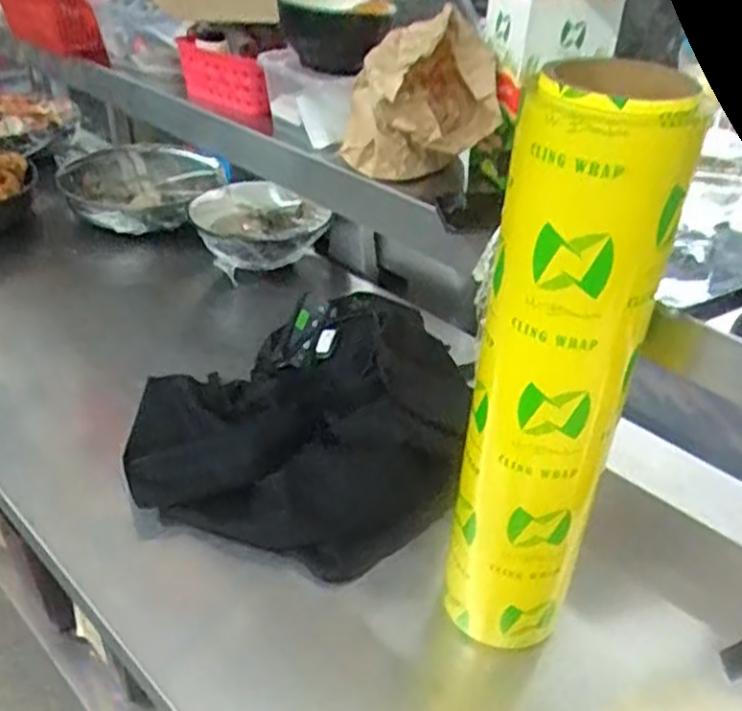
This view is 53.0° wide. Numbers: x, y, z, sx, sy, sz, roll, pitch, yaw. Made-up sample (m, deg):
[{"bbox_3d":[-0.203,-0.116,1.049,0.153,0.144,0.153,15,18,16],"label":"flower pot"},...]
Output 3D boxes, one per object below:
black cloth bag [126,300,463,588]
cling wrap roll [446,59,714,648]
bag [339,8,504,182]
[{"bbox_3d":[-0.084,0.068,0.777,0.328,0.139,0.327,-6,36,-13],"label":"black cloth bag"},{"bbox_3d":[0.119,0.035,0.519,0.083,0.435,0.081,2,35,-2],"label":"cling wrap roll"},{"bbox_3d":[0.042,-0.214,0.644,0.108,0.116,0.121,-8,36,-16],"label":"bag"}]

